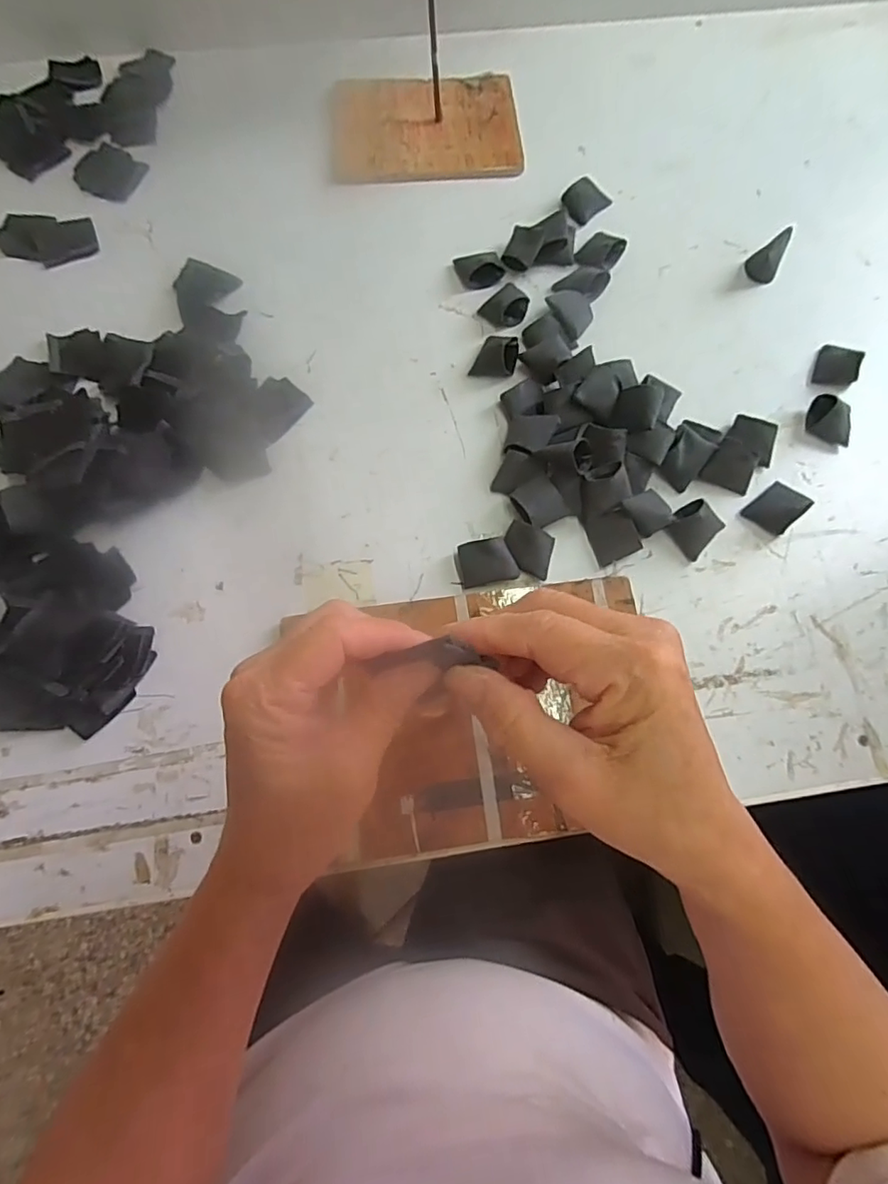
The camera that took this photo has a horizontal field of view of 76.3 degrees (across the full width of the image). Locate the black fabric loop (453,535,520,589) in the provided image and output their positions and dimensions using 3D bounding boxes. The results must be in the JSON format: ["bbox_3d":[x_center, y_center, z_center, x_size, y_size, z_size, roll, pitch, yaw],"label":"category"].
[{"bbox_3d":[0.034,-0.024,0.452,0.046,0.023,0.032,-6,73,-3],"label":"black fabric loop"}]

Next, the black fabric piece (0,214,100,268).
[{"bbox_3d":[-0.382,-0.341,0.544,0.091,0.006,0.058,1,73,0],"label":"black fabric piece"}]

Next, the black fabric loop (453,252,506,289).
[{"bbox_3d":[0.035,-0.310,0.538,0.039,0.018,0.042,-22,75,-7],"label":"black fabric loop"}]

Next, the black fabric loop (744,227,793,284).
[{"bbox_3d":[0.316,-0.326,0.548,0.030,0.035,0.034,31,75,8],"label":"black fabric loop"}]

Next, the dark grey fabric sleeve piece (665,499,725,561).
[{"bbox_3d":[0.207,-0.055,0.462,0.035,0.028,0.043,41,77,11],"label":"dark grey fabric sleeve piece"}]

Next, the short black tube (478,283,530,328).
[{"bbox_3d":[0.058,-0.267,0.525,0.037,0.023,0.036,39,76,10],"label":"short black tube"}]

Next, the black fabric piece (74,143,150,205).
[{"bbox_3d":[-0.341,-0.428,0.579,0.076,0.005,0.058,30,75,8],"label":"black fabric piece"}]

